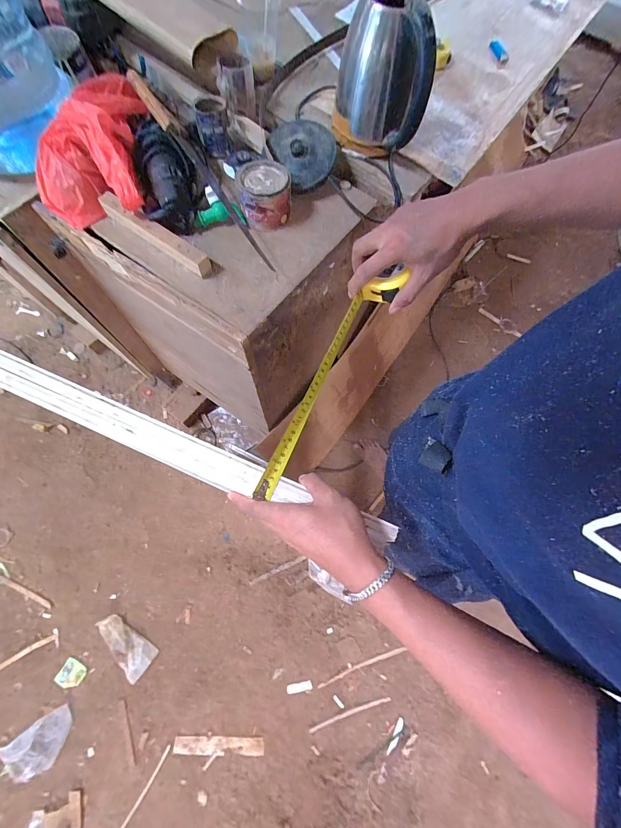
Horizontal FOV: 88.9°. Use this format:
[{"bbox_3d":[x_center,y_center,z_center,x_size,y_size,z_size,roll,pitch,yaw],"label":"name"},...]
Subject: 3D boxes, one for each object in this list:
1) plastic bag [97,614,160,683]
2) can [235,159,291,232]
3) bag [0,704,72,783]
[{"bbox_3d":[-0.639,0.792,1.078,0.222,0.022,0.108,32,73,9],"label":"plastic bag"},{"bbox_3d":[-0.087,-0.411,0.598,0.094,0.073,0.088,1,72,-3],"label":"can"},{"bbox_3d":[-0.848,1.039,0.989,0.195,0.024,0.126,-36,75,-13],"label":"bag"}]

